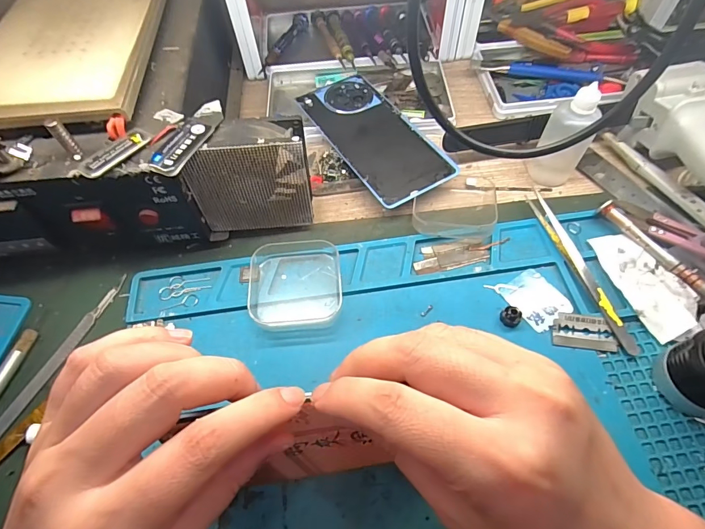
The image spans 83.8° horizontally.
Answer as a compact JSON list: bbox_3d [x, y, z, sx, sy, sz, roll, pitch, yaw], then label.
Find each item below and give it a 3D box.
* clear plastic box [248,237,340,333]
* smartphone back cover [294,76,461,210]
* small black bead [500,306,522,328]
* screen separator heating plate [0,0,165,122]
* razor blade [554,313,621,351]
[{"bbox_3d":[-0.041,0.011,0.280,0.064,0.014,0.069,-6,60,-1],"label":"clear plastic box"},{"bbox_3d":[0.016,-0.115,0.345,0.071,0.004,0.155,-29,61,-14],"label":"smartphone back cover"},{"bbox_3d":[0.106,0.035,0.263,0.011,0.011,0.013,-38,65,-18],"label":"small black bead"},{"bbox_3d":[-0.201,-0.166,0.283,0.113,0.012,0.185,-4,61,1],"label":"screen separator heating plate"},{"bbox_3d":[0.152,0.044,0.258,0.038,0.004,0.022,6,71,6],"label":"razor blade"}]

